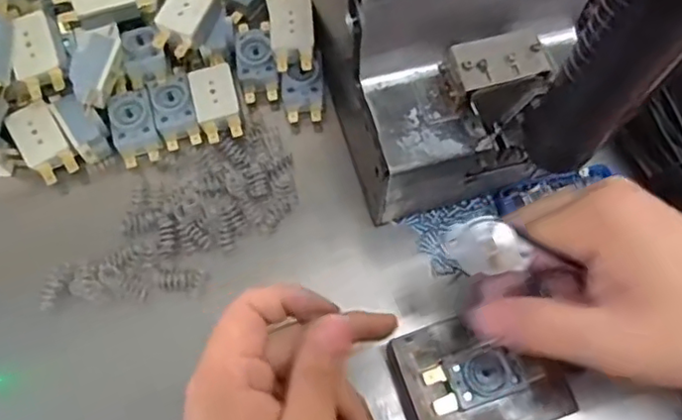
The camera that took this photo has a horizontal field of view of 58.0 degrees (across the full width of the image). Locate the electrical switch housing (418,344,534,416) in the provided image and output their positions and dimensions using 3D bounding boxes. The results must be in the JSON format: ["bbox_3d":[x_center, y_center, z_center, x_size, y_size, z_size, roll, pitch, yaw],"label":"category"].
[{"bbox_3d":[0.067,0.084,0.310,0.047,0.014,0.027,-18,71,-6],"label":"electrical switch housing"}]

